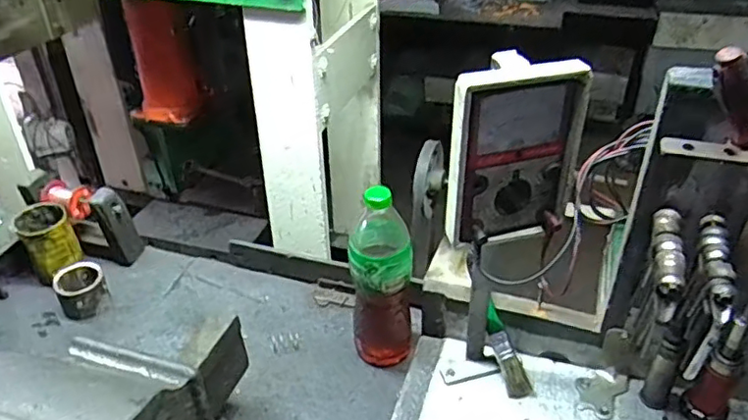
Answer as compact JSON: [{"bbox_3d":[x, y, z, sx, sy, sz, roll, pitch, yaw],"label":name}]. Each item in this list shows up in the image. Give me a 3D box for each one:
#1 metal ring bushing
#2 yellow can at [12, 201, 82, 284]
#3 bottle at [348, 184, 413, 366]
[{"bbox_3d":[-0.440,0.122,0.922,0.067,0.056,0.074,-21,40,-26],"label":"metal ring bushing"},{"bbox_3d":[-0.505,0.058,0.959,0.075,0.120,0.079,0,35,0],"label":"yellow can"},{"bbox_3d":[0.011,0.093,0.780,0.076,0.262,0.060,1,35,2],"label":"bottle"}]

